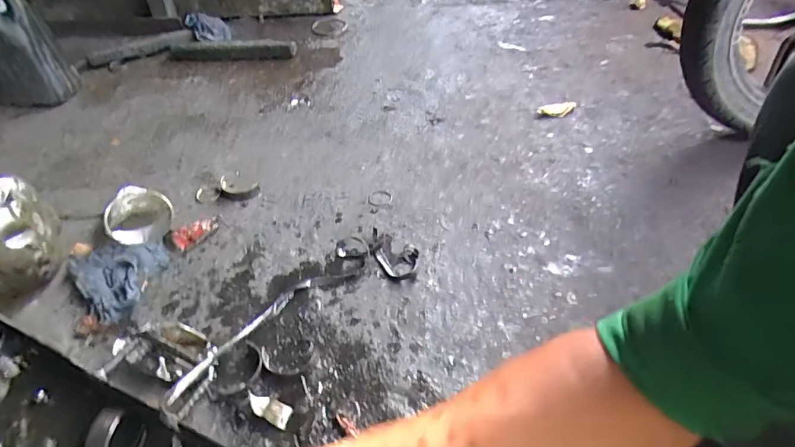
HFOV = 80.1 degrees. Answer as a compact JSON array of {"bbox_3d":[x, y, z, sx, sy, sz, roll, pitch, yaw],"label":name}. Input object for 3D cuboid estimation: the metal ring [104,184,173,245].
[{"bbox_3d":[-0.432,-0.016,0.782,0.102,0.063,0.097,-2,45,2],"label":"metal ring"}]

